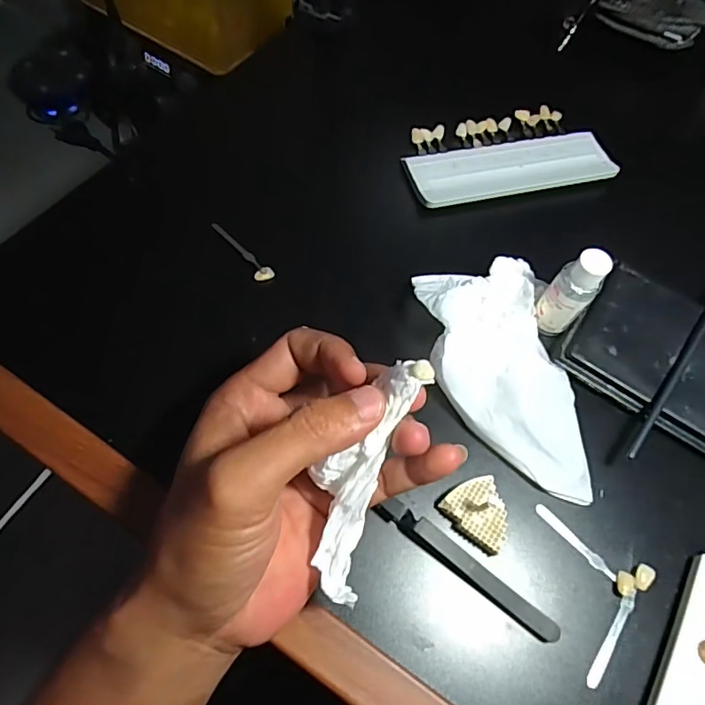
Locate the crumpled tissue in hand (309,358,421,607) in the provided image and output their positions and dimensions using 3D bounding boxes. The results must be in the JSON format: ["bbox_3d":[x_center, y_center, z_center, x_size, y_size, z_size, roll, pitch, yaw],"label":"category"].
[{"bbox_3d":[0.001,0.051,0.203,0.027,0.013,0.106,18,108,6],"label":"crumpled tissue in hand"}]

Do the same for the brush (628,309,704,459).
[{"bbox_3d":[0.194,-0.002,0.296,0.007,0.007,0.162,37,67,14],"label":"brush"}]

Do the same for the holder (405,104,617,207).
[{"bbox_3d":[0.109,-0.143,0.374,0.149,0.011,0.071,-13,65,-9],"label":"holder"}]

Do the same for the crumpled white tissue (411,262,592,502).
[{"bbox_3d":[0.083,0.009,0.278,0.075,0.023,0.137,-10,65,-8],"label":"crumpled white tissue"}]

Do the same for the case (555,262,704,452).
[{"bbox_3d":[0.202,0.012,0.296,0.146,0.007,0.085,33,66,13],"label":"case"}]

